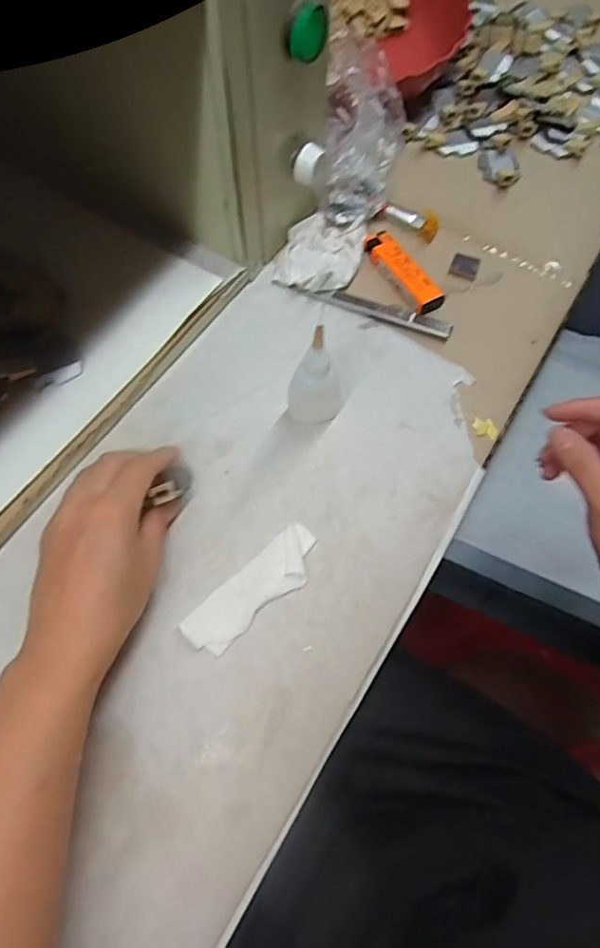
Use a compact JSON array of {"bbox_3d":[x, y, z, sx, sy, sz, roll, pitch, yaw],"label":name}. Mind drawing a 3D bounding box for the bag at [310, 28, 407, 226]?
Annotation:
[{"bbox_3d":[0.046,-0.268,0.427,0.073,0.061,0.129,7,98,0],"label":"bag"}]

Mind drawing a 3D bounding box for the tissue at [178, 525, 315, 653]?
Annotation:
[{"bbox_3d":[-0.026,0.067,0.323,0.092,0.005,0.031,-40,71,-17],"label":"tissue"}]

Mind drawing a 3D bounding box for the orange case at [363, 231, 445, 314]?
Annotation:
[{"bbox_3d":[0.079,-0.158,0.424,0.025,0.009,0.081,-29,68,-13],"label":"orange case"}]

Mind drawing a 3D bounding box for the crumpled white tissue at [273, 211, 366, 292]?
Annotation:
[{"bbox_3d":[0.017,-0.175,0.428,0.060,0.015,0.075,17,66,7],"label":"crumpled white tissue"}]

